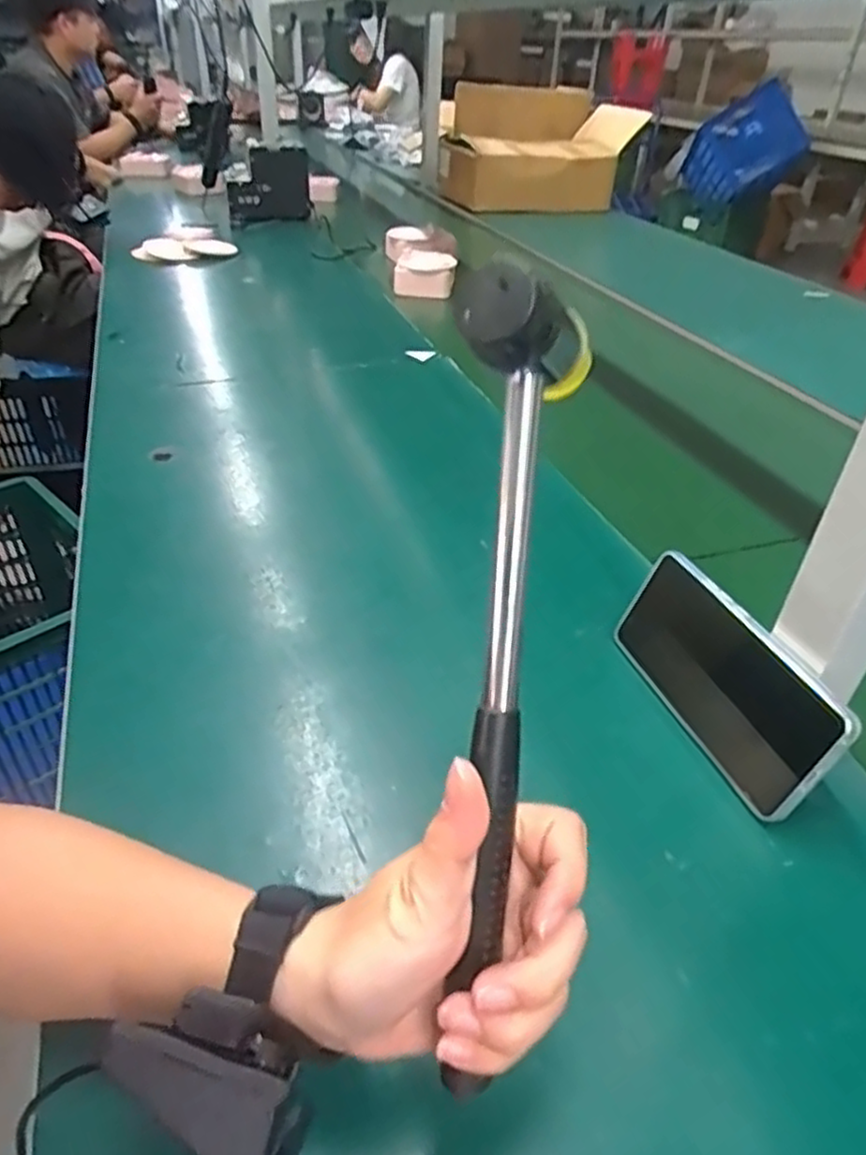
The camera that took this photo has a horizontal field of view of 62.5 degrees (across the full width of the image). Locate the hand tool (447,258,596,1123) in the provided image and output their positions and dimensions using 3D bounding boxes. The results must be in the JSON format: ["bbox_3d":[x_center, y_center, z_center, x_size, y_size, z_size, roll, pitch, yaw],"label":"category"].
[{"bbox_3d":[0.024,0.042,0.241,0.042,0.264,0.054,4,5,1],"label":"hand tool"}]

